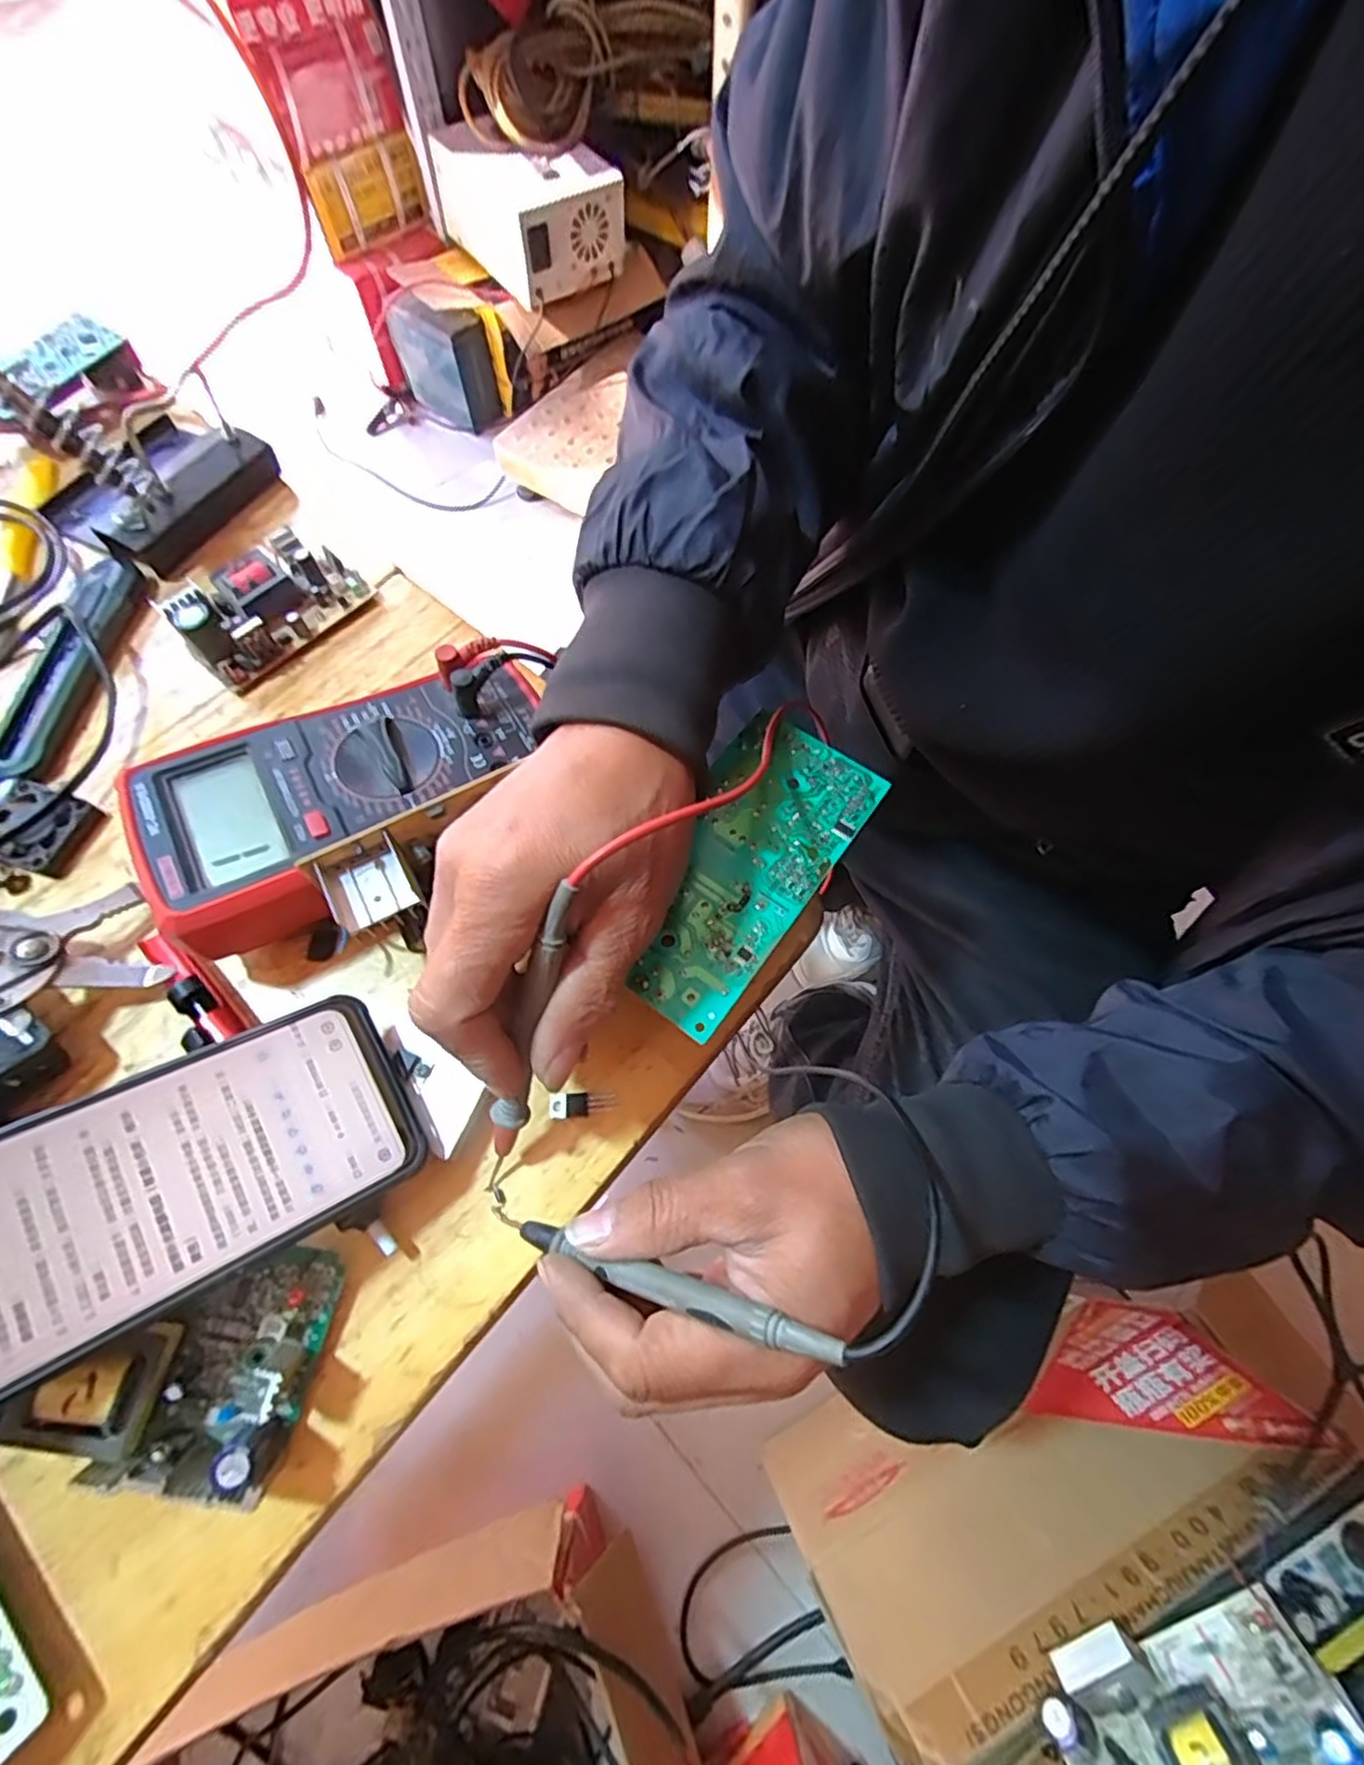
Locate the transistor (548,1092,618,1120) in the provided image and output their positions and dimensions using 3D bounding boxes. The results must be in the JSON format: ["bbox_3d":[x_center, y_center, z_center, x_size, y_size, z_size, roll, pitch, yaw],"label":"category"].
[{"bbox_3d":[-0.042,0.094,0.295,0.028,0.004,0.010,-6,66,-3],"label":"transistor"}]

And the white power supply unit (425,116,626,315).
[{"bbox_3d":[-0.247,-1.108,1.143,0.215,0.149,0.264,-33,70,-14],"label":"white power supply unit"}]

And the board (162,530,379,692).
[{"bbox_3d":[-0.230,-0.157,0.386,0.050,0.033,0.095,37,70,15],"label":"board"}]

